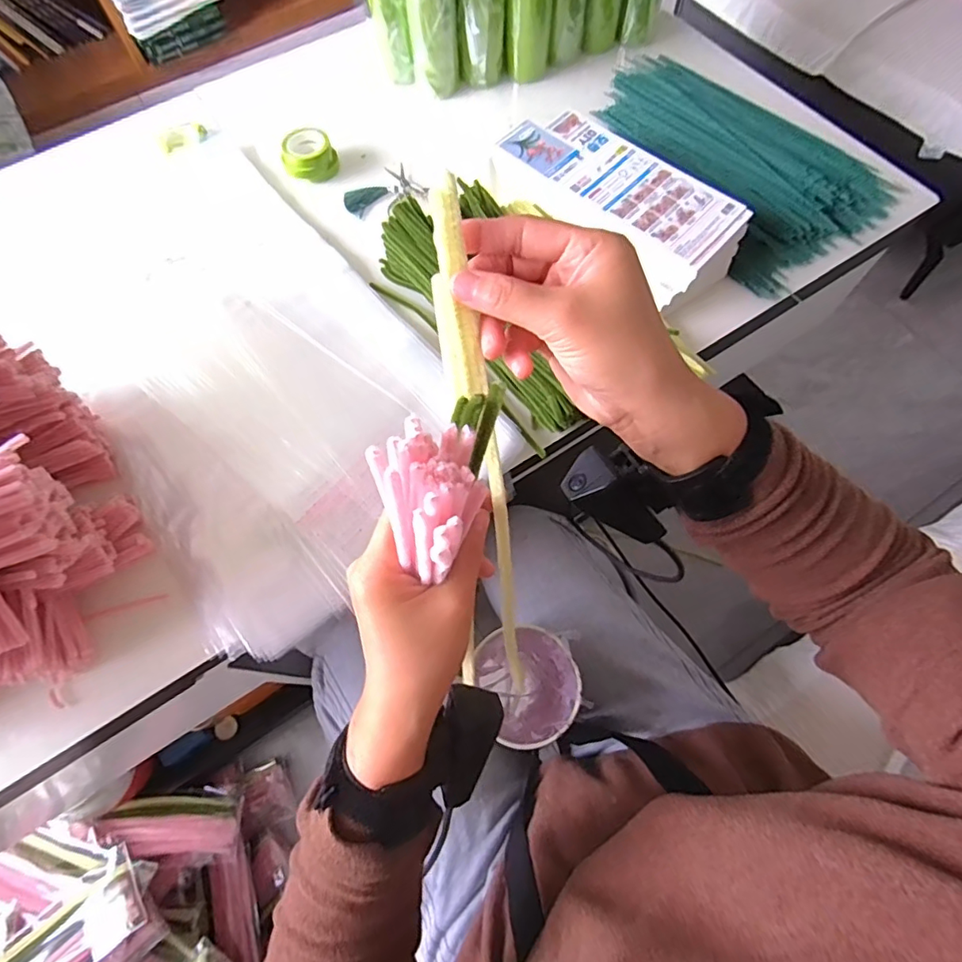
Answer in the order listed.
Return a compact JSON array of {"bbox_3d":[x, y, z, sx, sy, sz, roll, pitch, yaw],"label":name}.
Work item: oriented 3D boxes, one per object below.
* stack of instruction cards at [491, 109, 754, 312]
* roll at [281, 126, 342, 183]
[{"bbox_3d":[0.153,-0.323,0.608,0.293,0.045,0.139,42,75,17],"label":"stack of instruction cards"},{"bbox_3d":[-0.219,-0.416,0.676,0.069,0.034,0.059,-26,69,-9],"label":"roll"}]

